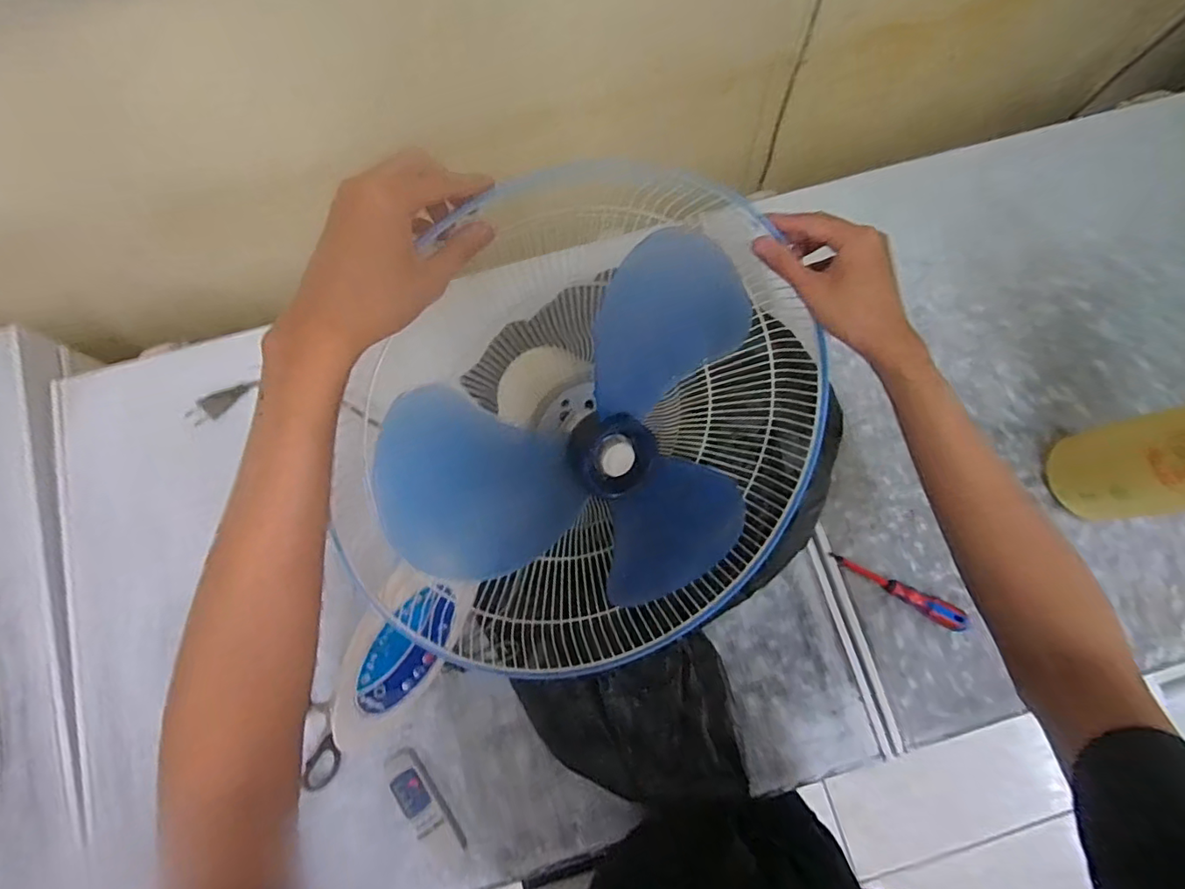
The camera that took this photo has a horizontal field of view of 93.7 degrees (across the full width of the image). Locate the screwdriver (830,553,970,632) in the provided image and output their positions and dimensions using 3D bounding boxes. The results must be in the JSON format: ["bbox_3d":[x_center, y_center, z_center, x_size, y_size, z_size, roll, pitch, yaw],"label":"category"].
[{"bbox_3d":[0.341,0.164,0.622,0.152,0.020,0.024,27,79,6],"label":"screwdriver"}]

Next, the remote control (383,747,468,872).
[{"bbox_3d":[-0.173,0.374,0.572,0.037,0.014,0.121,-34,80,-7],"label":"remote control"}]

